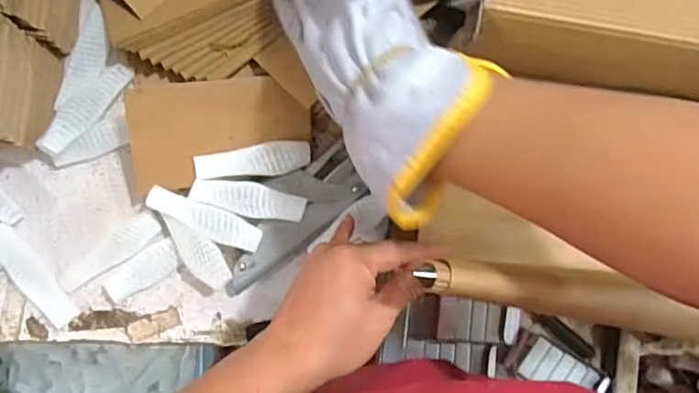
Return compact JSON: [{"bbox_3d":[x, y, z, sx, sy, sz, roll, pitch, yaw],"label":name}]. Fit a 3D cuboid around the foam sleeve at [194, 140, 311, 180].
[{"bbox_3d":[-0.073,-0.028,0.443,0.086,0.006,0.024,-6,89,-8],"label":"foam sleeve"}]

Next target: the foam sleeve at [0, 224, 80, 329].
[{"bbox_3d":[-0.240,0.060,0.441,0.026,0.009,0.090,-34,93,-8],"label":"foam sleeve"}]

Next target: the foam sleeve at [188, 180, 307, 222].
[{"bbox_3d":[-0.076,0.003,0.437,0.084,0.013,0.025,10,87,-8],"label":"foam sleeve"}]

